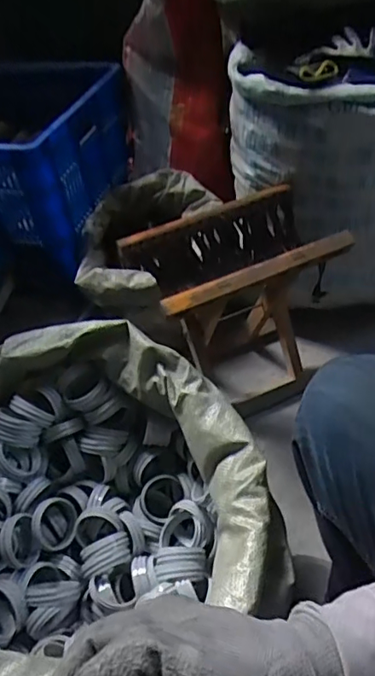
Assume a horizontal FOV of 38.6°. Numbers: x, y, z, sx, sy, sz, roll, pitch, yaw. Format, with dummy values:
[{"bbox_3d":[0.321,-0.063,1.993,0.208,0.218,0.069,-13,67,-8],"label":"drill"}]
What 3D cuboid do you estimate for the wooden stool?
[{"bbox_3d":[0.092,-0.042,0.987,0.319,0.341,0.219,-24,47,-16],"label":"wooden stool"}]

